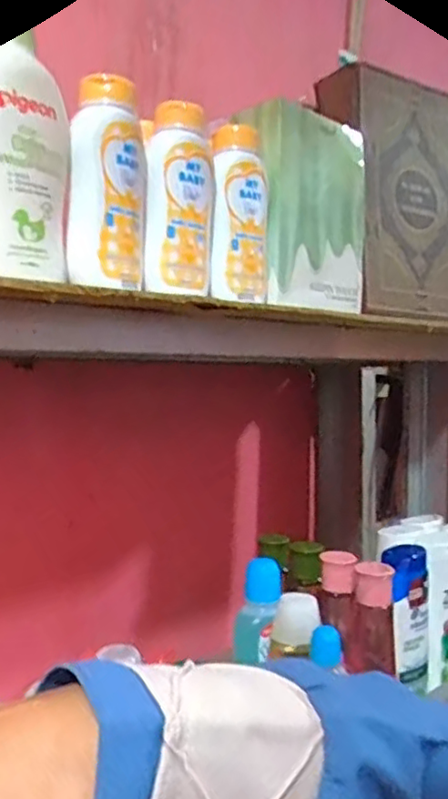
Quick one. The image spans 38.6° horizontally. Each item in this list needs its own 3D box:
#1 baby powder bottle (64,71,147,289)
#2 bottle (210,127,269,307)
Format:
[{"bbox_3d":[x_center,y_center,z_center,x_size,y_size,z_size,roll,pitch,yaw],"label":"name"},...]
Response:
[{"bbox_3d":[-0.069,-0.126,0.375,0.038,0.117,0.039,0,2,6],"label":"baby powder bottle"},{"bbox_3d":[0.011,-0.129,0.439,0.037,0.116,0.033,0,2,1],"label":"bottle"}]

